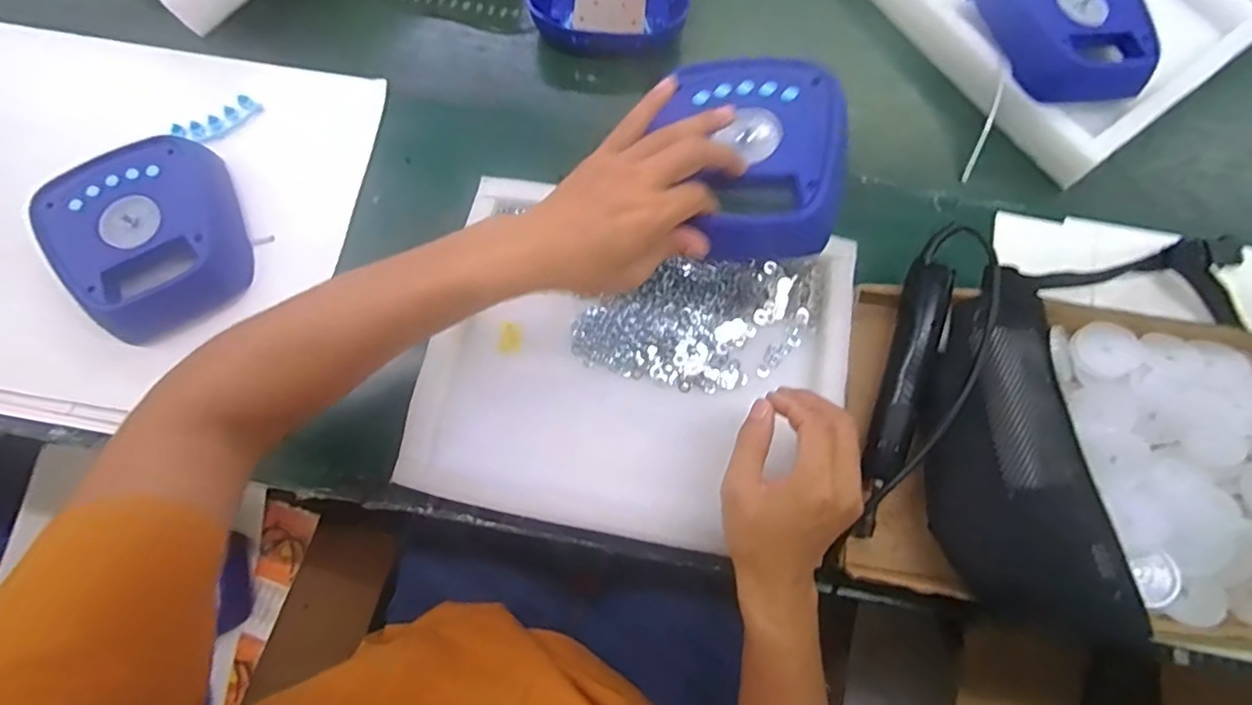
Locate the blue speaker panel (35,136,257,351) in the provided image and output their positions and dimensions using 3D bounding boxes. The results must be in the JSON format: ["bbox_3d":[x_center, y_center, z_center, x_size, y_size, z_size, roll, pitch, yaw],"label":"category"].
[{"bbox_3d":[-0.436,-0.106,0.557,0.155,0.049,0.177,-32,77,-8],"label":"blue speaker panel"}]

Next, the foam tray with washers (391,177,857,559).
[{"bbox_3d":[0.009,0.014,0.528,0.343,0.034,0.286,14,75,4],"label":"foam tray with washers"}]

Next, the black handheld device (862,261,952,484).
[{"bbox_3d":[0.248,0.016,0.521,0.033,0.032,0.196,17,75,5],"label":"black handheld device"}]

